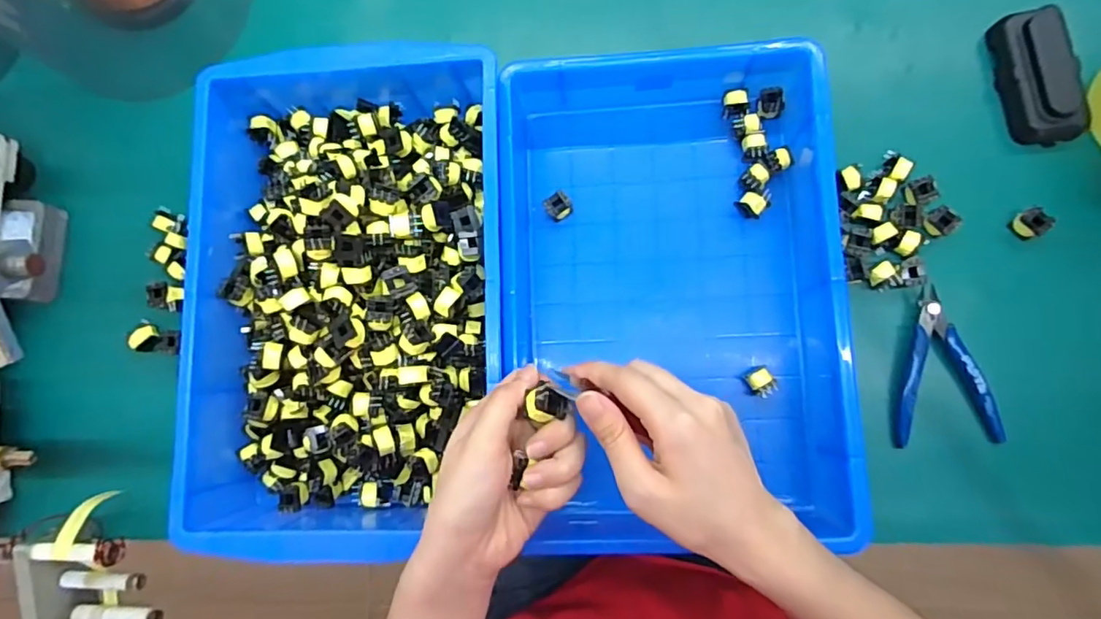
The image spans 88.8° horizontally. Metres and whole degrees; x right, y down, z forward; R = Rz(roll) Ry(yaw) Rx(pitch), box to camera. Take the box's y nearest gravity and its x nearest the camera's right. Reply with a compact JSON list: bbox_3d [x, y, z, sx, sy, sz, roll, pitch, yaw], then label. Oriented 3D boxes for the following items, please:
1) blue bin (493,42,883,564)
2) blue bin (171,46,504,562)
[{"bbox_3d":[0.090,-0.010,0.445,0.241,0.077,0.371,-2,83,5],"label":"blue bin"},{"bbox_3d":[-0.153,-0.013,0.427,0.228,0.082,0.379,-2,83,5],"label":"blue bin"}]

